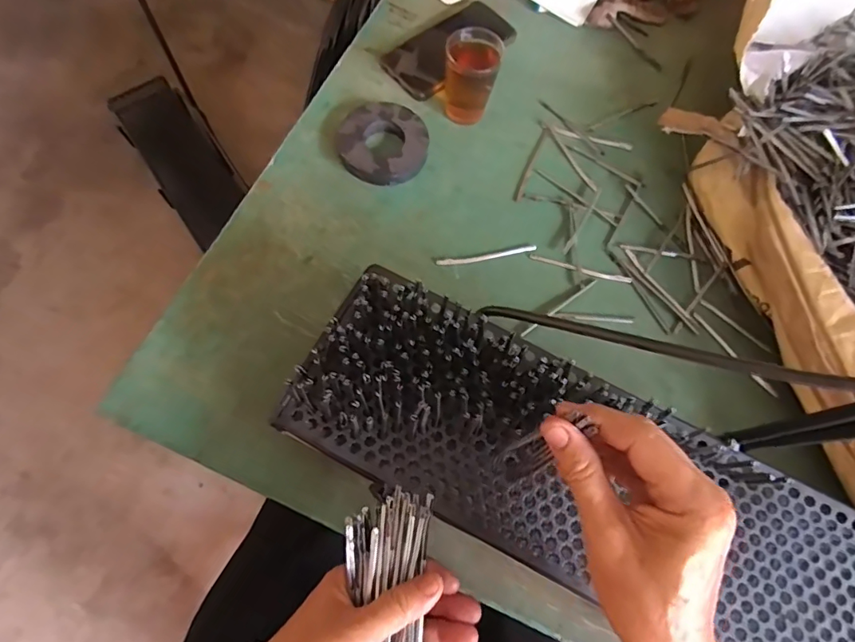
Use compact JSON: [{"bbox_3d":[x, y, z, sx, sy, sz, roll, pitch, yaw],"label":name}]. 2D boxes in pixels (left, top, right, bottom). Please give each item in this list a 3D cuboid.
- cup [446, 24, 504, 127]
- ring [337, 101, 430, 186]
[{"bbox_3d":[0.046,-0.256,0.514,0.053,0.081,0.058,1,70,-3],"label":"cup"},{"bbox_3d":[-0.047,-0.191,0.522,0.096,0.026,0.094,1,70,-3],"label":"ring"}]

